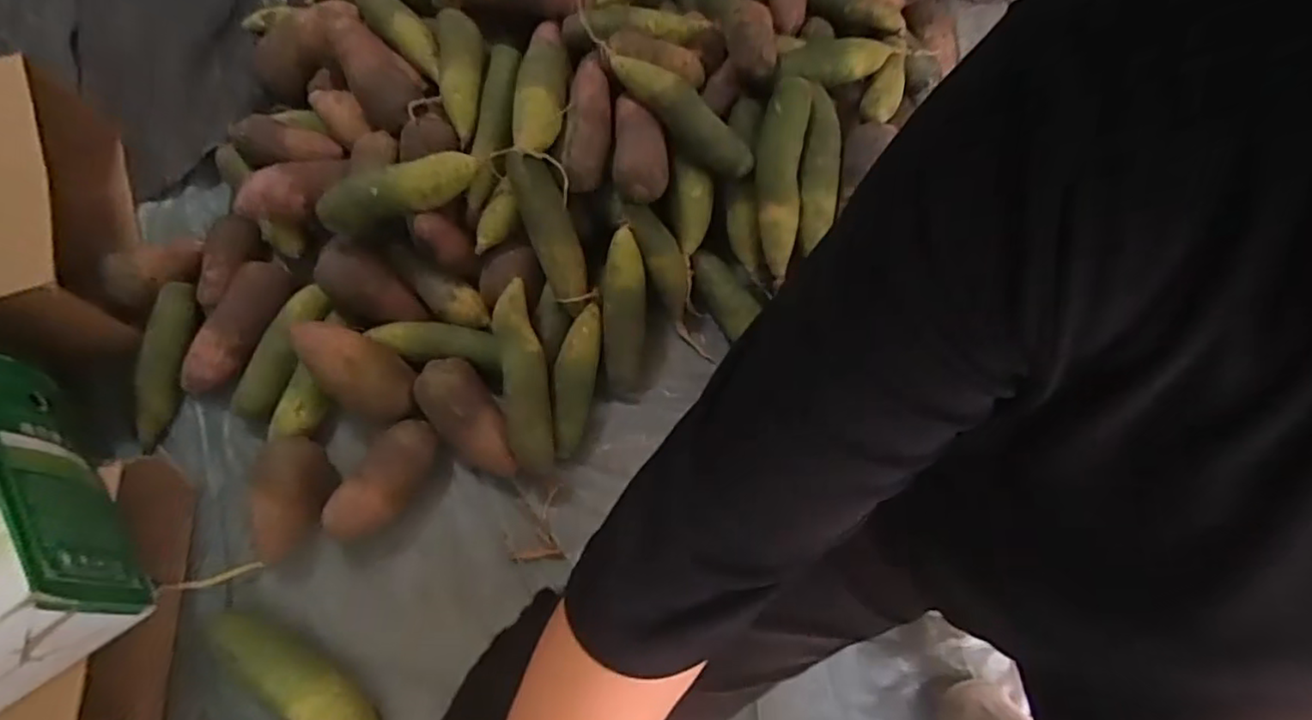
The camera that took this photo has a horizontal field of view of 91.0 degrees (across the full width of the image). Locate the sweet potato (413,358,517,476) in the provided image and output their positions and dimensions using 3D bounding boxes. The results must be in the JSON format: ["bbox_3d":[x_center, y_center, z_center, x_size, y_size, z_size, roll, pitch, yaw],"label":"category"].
[{"bbox_3d":[-0.219,0.070,0.756,0.073,0.058,0.153,-35,90,-14],"label":"sweet potato"}]

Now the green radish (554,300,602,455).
[{"bbox_3d":[-0.097,0.025,0.784,0.047,0.040,0.183,10,90,2],"label":"green radish"}]

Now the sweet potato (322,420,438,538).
[{"bbox_3d":[-0.310,0.135,0.734,0.070,0.064,0.151,32,72,10],"label":"sweet potato"}]

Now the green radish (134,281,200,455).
[{"bbox_3d":[-0.614,0.001,0.806,0.055,0.055,0.204,10,88,2],"label":"green radish"}]

